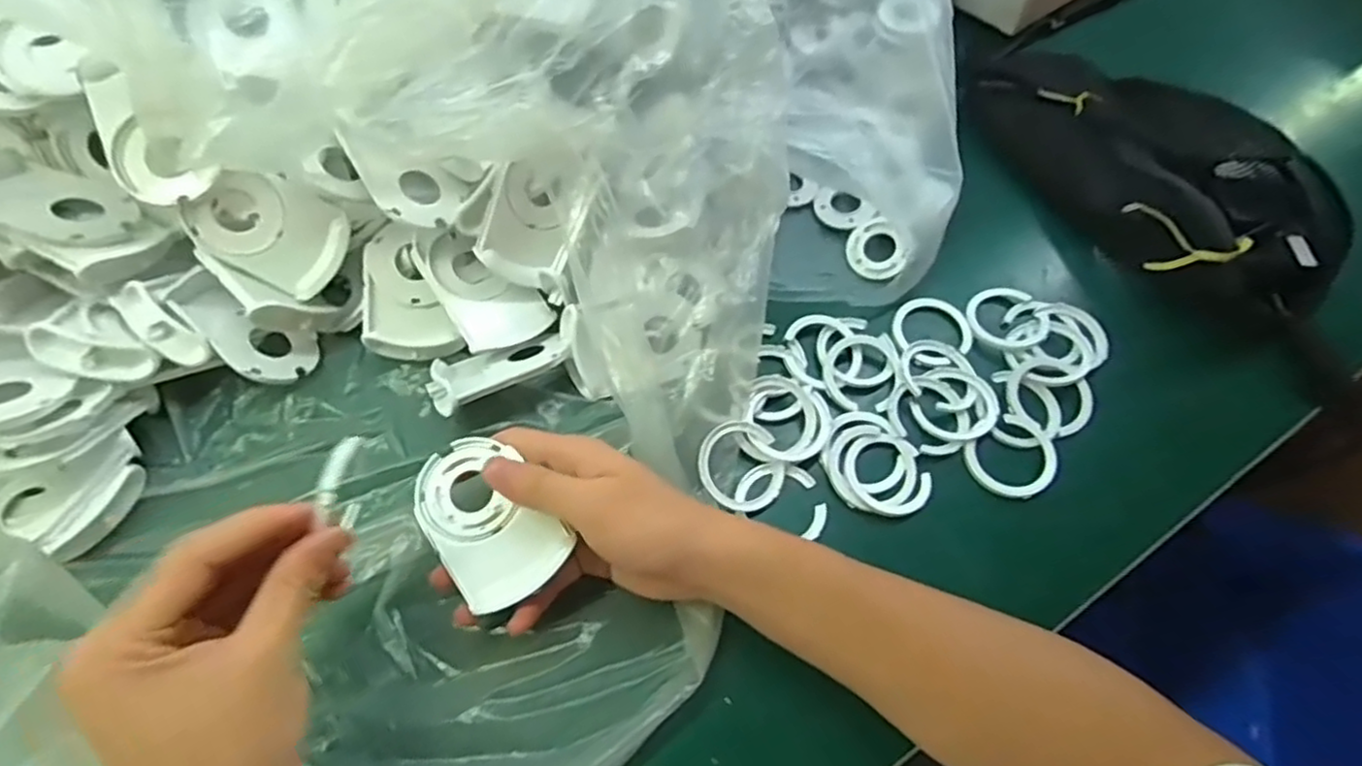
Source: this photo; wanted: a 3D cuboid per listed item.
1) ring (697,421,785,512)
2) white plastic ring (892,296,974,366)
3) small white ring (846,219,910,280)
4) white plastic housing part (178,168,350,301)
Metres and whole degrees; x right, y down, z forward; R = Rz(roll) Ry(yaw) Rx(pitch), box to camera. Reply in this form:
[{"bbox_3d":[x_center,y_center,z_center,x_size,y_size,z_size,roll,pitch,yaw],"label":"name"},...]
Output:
[{"bbox_3d":[0.035,0.047,0.399,0.050,0.006,0.051,4,75,-17],"label":"ring"},{"bbox_3d":[0.165,-0.035,0.456,0.050,0.005,0.051,1,62,-2],"label":"white plastic ring"},{"bbox_3d":[0.134,-0.091,0.476,0.042,0.009,0.038,11,95,25],"label":"small white ring"},{"bbox_3d":[-0.238,-0.089,0.403,0.079,0.018,0.059,30,93,-23],"label":"white plastic housing part"}]

